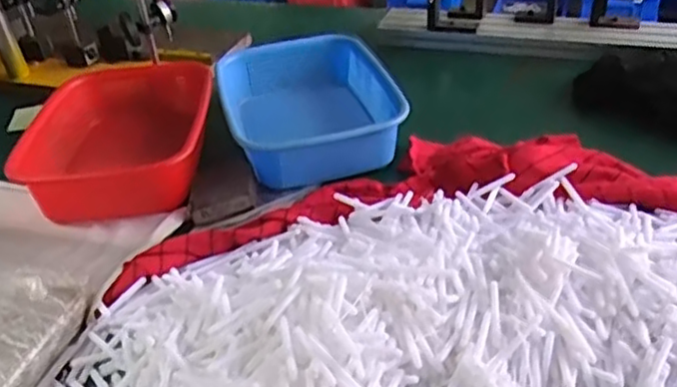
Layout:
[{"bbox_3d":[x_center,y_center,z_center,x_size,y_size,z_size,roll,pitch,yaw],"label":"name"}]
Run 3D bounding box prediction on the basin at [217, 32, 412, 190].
[{"bbox_3d":[-0.041,-0.108,0.898,0.213,0.094,0.248,-11,35,-10],"label":"basin"}]

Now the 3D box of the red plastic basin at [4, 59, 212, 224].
[{"bbox_3d":[-0.265,-0.054,0.859,0.211,0.112,0.253,-4,34,1],"label":"red plastic basin"}]

